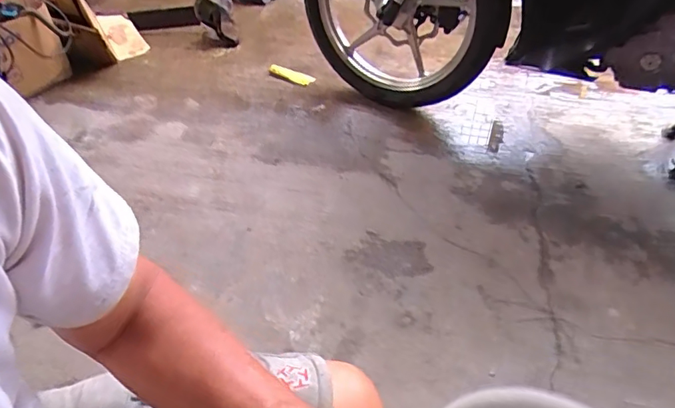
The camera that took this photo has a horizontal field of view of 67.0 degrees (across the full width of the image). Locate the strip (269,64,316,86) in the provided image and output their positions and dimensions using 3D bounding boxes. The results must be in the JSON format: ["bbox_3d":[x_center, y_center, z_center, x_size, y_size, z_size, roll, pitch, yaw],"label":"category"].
[{"bbox_3d":[-0.147,-0.406,1.597,0.160,0.033,0.028,24,48,23],"label":"strip"}]

